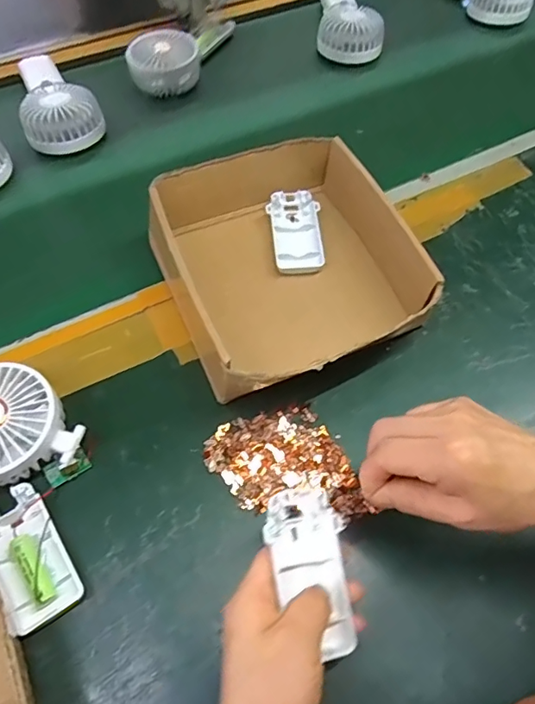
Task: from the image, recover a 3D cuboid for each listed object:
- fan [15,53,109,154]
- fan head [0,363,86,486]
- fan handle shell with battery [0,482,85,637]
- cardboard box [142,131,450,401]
[{"bbox_3d":[-0.255,-0.310,0.597,0.089,0.038,0.184,-19,62,-11],"label":"fan"},{"bbox_3d":[-0.196,0.060,0.379,0.088,0.044,0.098,-38,67,-20],"label":"fan head"},{"bbox_3d":[-0.169,0.143,0.351,0.050,0.016,0.095,-32,65,-17],"label":"fan handle shell with battery"},{"bbox_3d":[0.015,-0.087,0.453,0.202,0.073,0.208,-17,61,-10],"label":"cardboard box"}]

